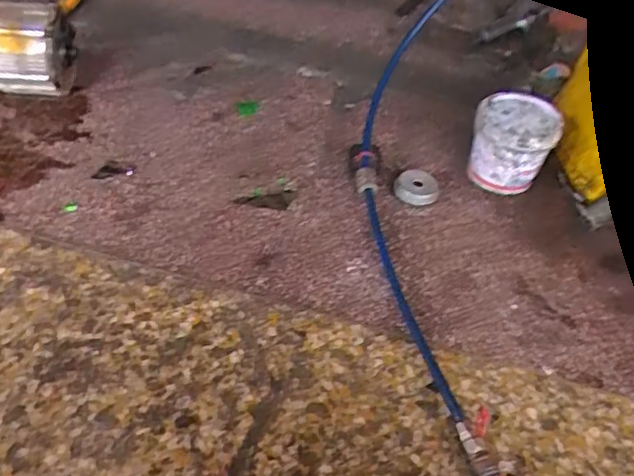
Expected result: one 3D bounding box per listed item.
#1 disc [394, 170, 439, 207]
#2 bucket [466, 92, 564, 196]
[{"bbox_3d":[0.149,-0.078,0.893,0.064,0.022,0.062,3,46,-3],"label":"disc"},{"bbox_3d":[0.296,-0.147,0.912,0.116,0.105,0.116,3,46,-3],"label":"bucket"}]

